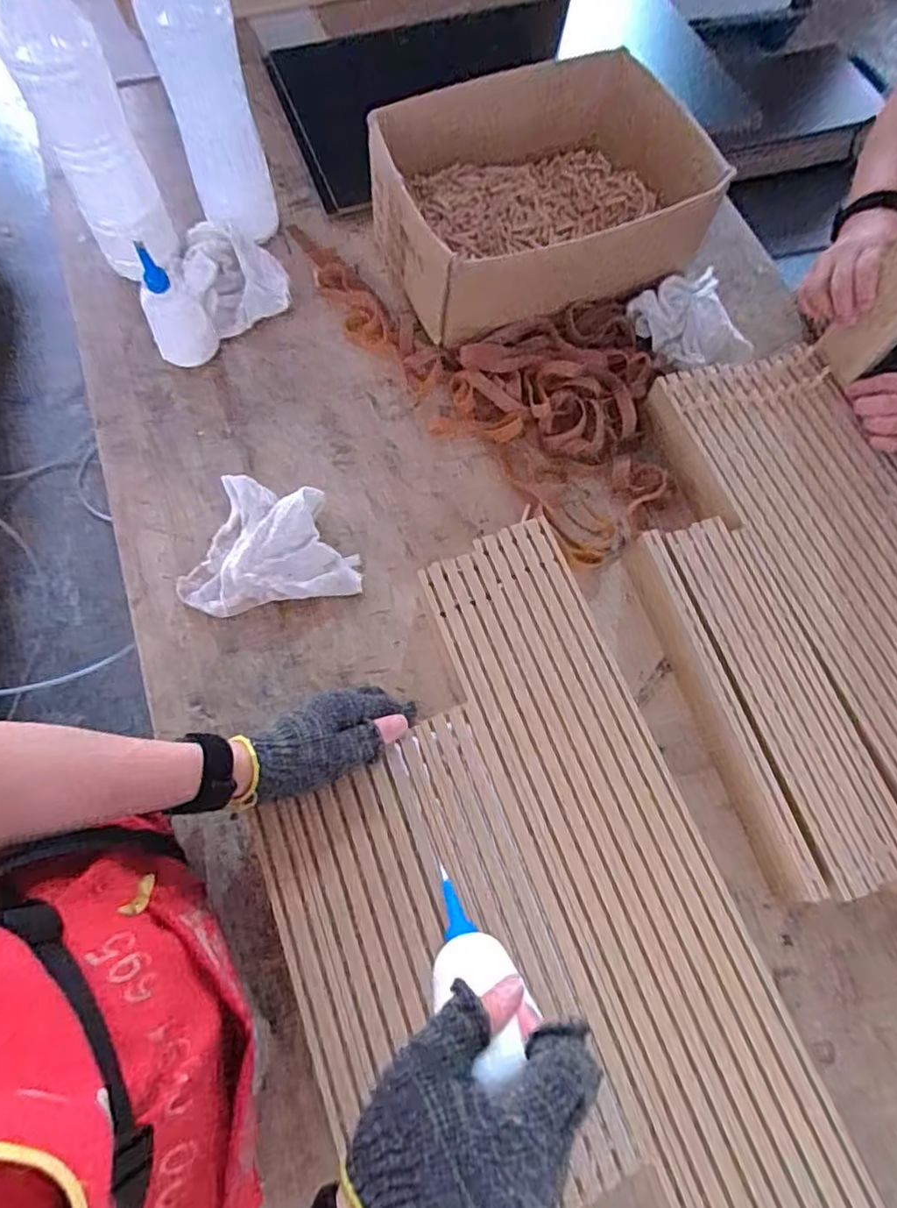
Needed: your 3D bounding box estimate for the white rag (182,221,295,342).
[{"bbox_3d":[-0.267,-0.411,0.753,0.111,0.057,0.143,-25,72,-12],"label":"white rag"}]

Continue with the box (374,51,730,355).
[{"bbox_3d":[0.112,-0.488,0.730,0.383,0.118,0.269,-18,71,-9],"label":"box"}]

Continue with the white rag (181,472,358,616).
[{"bbox_3d":[-0.187,-0.062,0.626,0.175,0.057,0.121,-8,70,-6],"label":"white rag"}]

